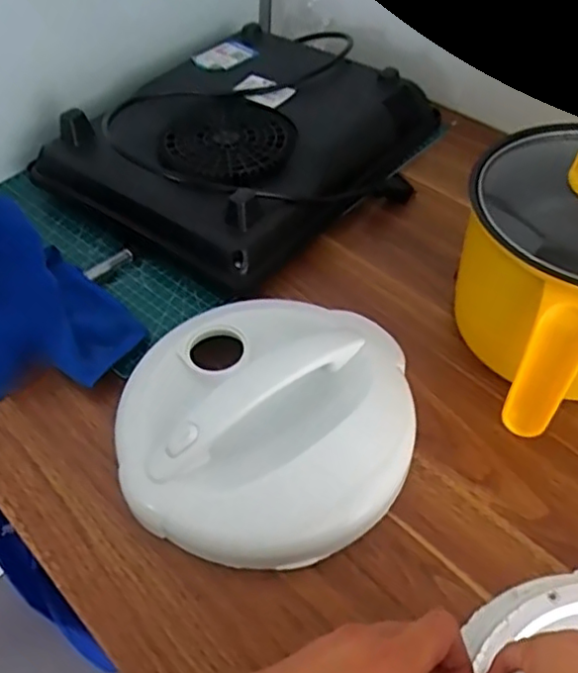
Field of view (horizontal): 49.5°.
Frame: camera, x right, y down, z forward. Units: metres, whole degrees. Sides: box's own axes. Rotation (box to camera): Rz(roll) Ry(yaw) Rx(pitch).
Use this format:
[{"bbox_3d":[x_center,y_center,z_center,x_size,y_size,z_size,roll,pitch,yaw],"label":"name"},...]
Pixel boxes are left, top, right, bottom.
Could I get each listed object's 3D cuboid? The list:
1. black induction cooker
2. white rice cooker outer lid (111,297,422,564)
[{"bbox_3d":[-0.018,-0.209,0.632,0.270,0.066,0.377,35,57,27],"label":"black induction cooker"},{"bbox_3d":[-0.015,0.050,0.427,0.191,0.055,0.194,0,49,0],"label":"white rice cooker outer lid"}]

